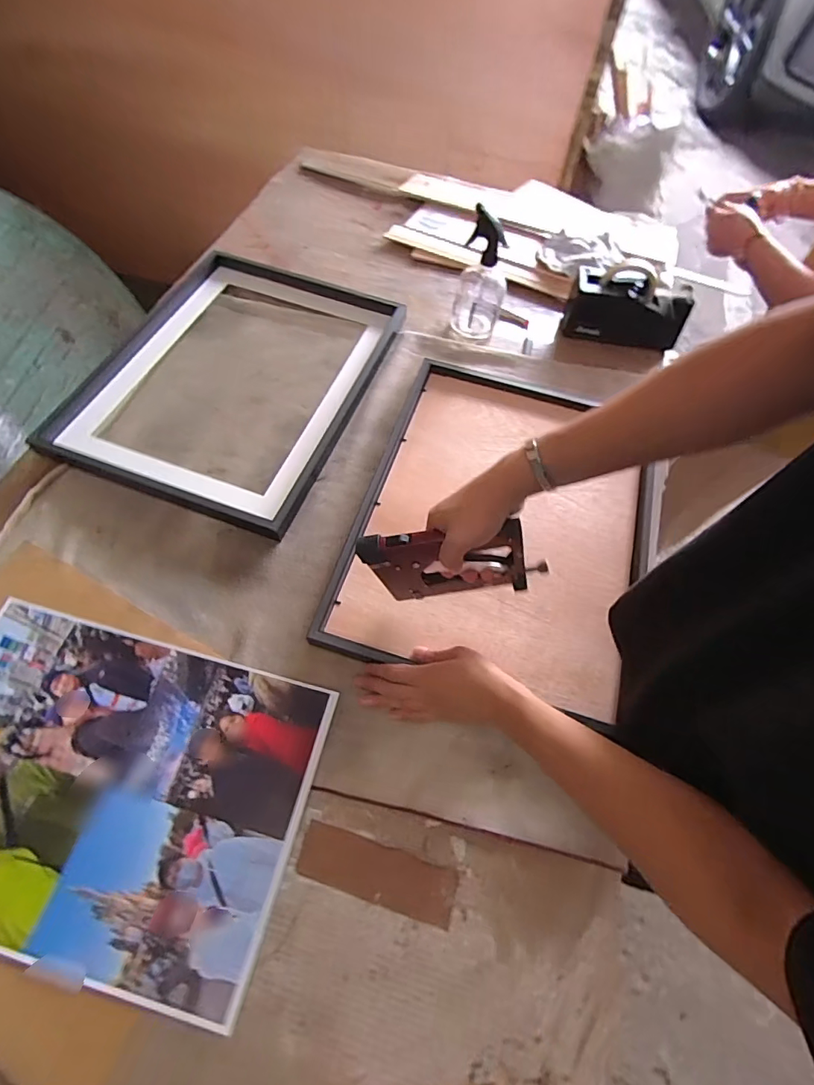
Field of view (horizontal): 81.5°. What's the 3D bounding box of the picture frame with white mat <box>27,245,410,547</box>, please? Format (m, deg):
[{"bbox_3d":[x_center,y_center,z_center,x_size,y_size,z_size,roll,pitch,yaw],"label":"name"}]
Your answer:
[{"bbox_3d":[-0.284,-0.277,0.758,0.431,0.032,0.501,17,63,9],"label":"picture frame with white mat"}]

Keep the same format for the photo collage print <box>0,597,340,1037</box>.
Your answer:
[{"bbox_3d":[-0.320,0.252,0.497,0.419,0.010,0.295,15,64,5],"label":"photo collage print"}]

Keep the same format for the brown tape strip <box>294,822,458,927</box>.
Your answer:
[{"bbox_3d":[-0.030,0.332,0.476,0.158,0.008,0.048,15,63,8],"label":"brown tape strip"}]

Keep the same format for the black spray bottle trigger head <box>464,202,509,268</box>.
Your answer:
[{"bbox_3d":[0.125,-0.490,0.755,0.029,0.062,0.101,-21,66,-14],"label":"black spray bottle trigger head"}]

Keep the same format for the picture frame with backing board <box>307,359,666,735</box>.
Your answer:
[{"bbox_3d":[0.140,-0.036,0.653,0.391,0.033,0.484,16,63,8],"label":"picture frame with backing board"}]

